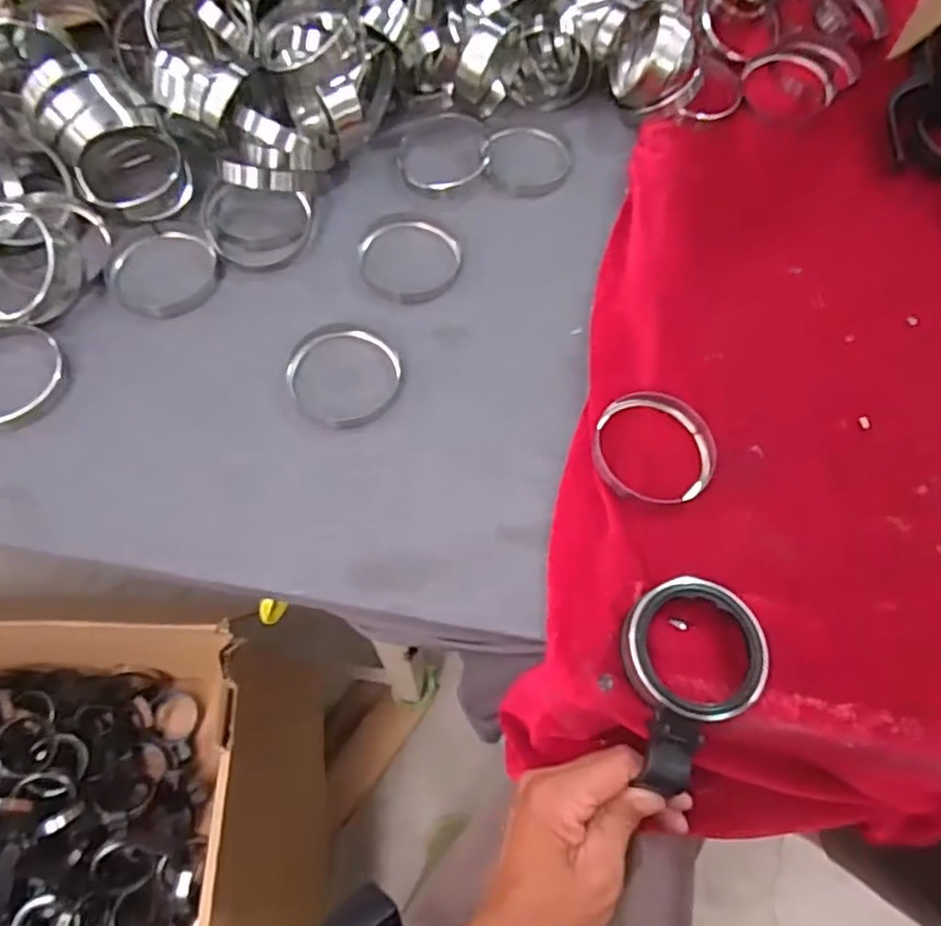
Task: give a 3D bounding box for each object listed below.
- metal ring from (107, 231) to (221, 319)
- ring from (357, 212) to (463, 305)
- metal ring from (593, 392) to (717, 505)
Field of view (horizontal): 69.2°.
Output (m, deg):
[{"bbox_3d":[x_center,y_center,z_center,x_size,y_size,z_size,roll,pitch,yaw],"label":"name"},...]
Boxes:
[{"bbox_3d":[-0.207,-0.130,0.462,0.065,0.016,0.067,1,67,-1],"label":"metal ring"},{"bbox_3d":[-0.042,-0.147,0.479,0.071,0.011,0.082,7,67,1],"label":"ring"},{"bbox_3d":[0.110,-0.008,0.404,0.075,0.018,0.064,12,67,3],"label":"metal ring"}]

